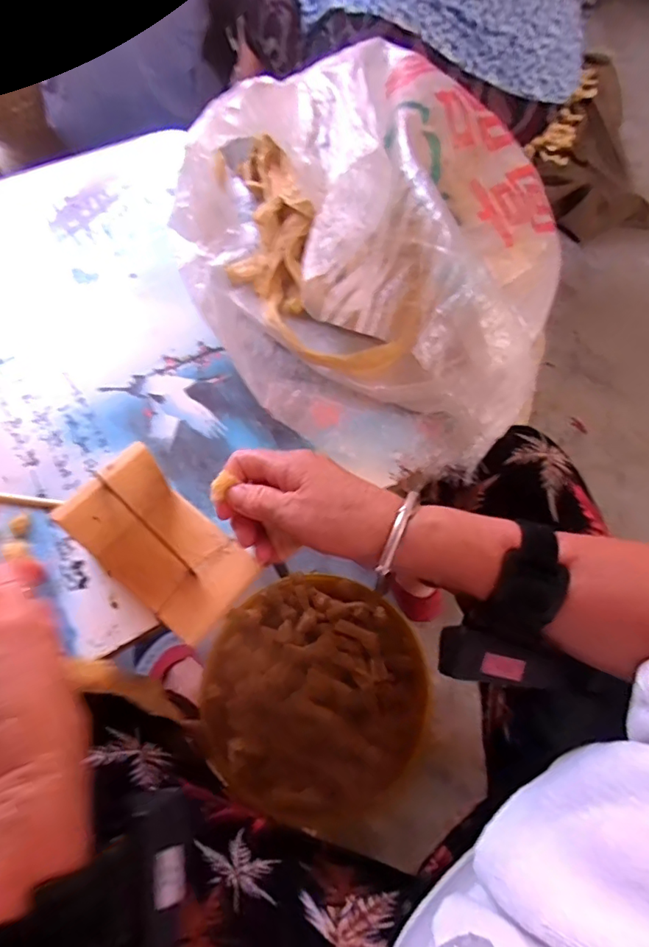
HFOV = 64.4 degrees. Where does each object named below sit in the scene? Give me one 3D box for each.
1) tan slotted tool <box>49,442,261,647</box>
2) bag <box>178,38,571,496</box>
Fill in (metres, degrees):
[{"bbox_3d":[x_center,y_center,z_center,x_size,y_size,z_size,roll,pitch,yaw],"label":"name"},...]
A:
[{"bbox_3d":[-0.109,0.048,0.353,0.117,0.064,0.076,34,65,18],"label":"tan slotted tool"},{"bbox_3d":[0.050,-0.222,0.468,0.308,0.164,0.434,-5,60,-4],"label":"bag"}]

